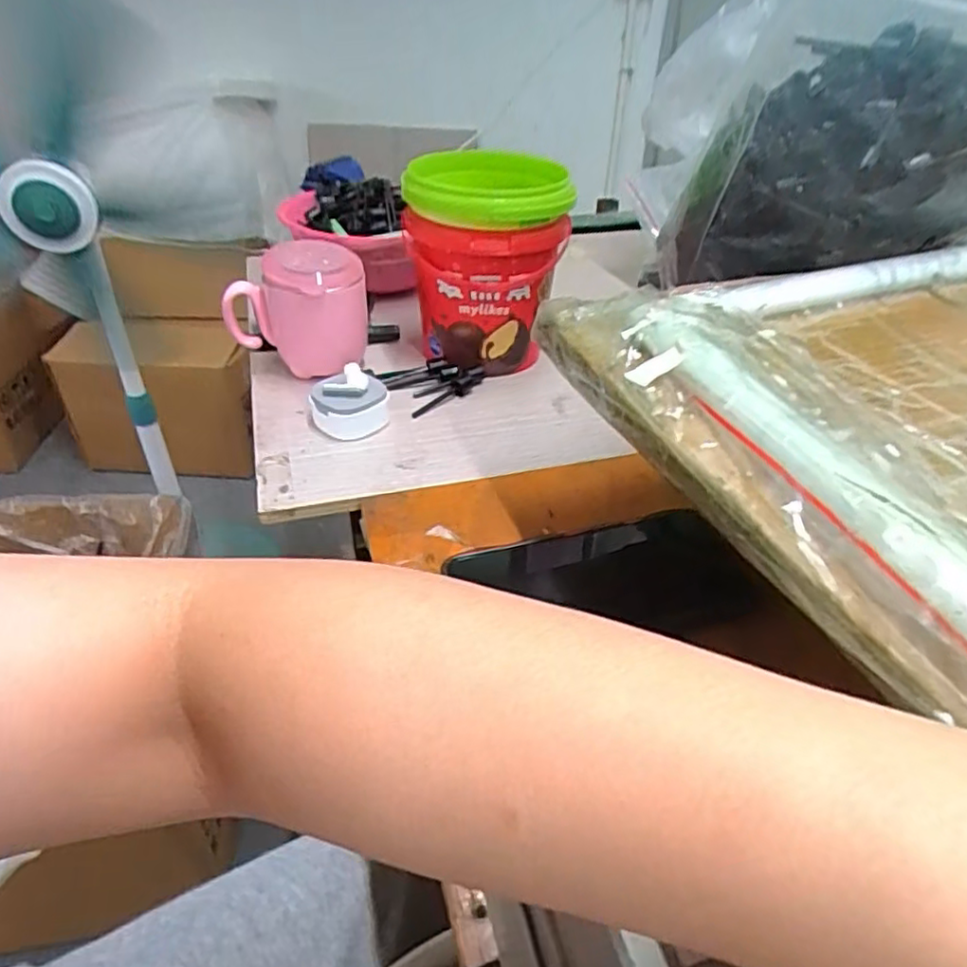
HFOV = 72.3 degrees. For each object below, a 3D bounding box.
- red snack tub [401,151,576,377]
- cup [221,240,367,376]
[{"bbox_3d":[0.000,-0.186,0.570,0.129,0.156,0.132,-2,38,-6],"label":"red snack tub"},{"bbox_3d":[-0.151,-0.144,0.551,0.105,0.102,0.071,10,39,10],"label":"cup"}]

